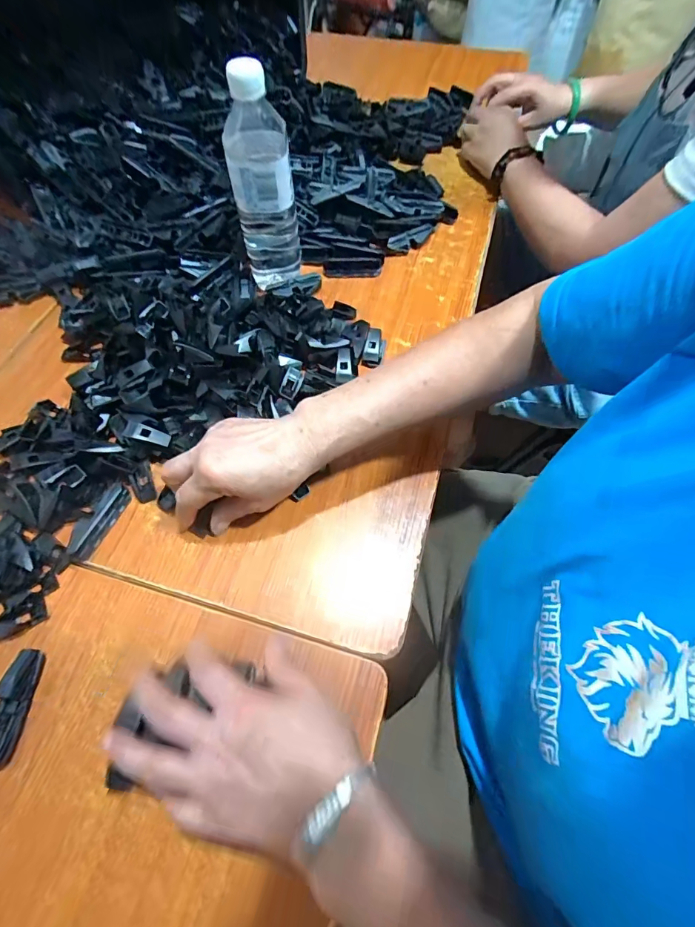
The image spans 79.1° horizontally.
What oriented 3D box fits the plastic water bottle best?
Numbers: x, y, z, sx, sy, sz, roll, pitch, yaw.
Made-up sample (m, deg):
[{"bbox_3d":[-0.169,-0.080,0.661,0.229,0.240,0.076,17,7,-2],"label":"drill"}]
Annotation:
[{"bbox_3d":[-0.091,-0.300,0.446,0.063,0.184,0.056,-11,62,-6],"label":"plastic water bottle"}]

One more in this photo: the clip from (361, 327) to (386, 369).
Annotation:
[{"bbox_3d":[0.031,-0.130,0.474,0.021,0.015,0.044,12,62,6],"label":"clip"}]

